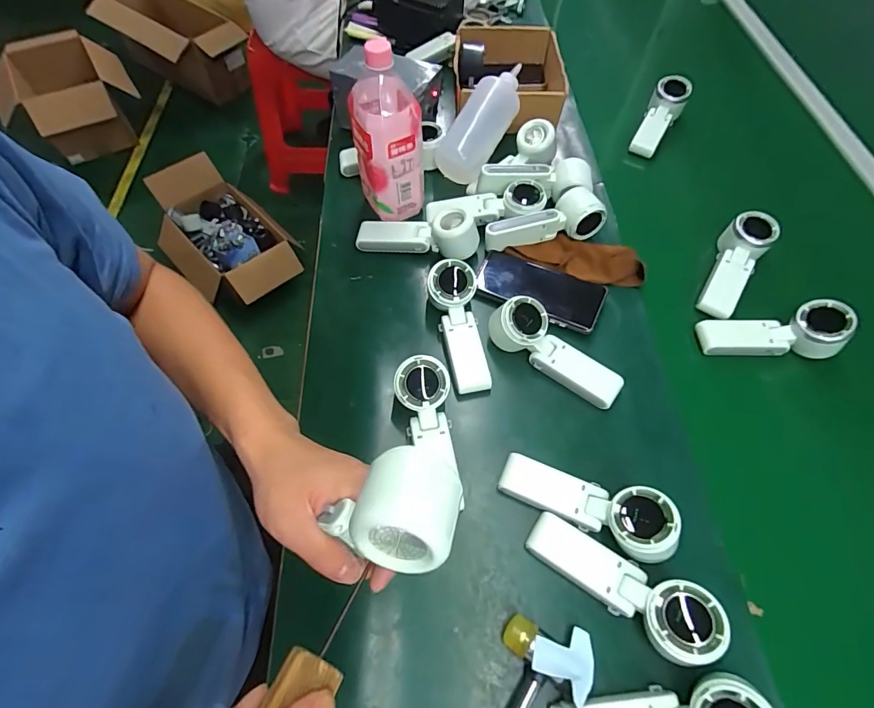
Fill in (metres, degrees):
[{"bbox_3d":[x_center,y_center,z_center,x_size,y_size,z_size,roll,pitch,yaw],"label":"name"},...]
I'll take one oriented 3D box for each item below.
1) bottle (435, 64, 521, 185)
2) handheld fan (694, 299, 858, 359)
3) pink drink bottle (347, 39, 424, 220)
[{"bbox_3d":[0.075,-0.362,0.678,0.078,0.069,0.195,39,102,18],"label":"bottle"},{"bbox_3d":[0.412,-0.024,0.545,0.160,0.049,0.055,-5,59,13],"label":"handheld fan"},{"bbox_3d":[-0.065,-0.288,0.583,0.089,0.224,0.103,-4,61,-4],"label":"pink drink bottle"}]

